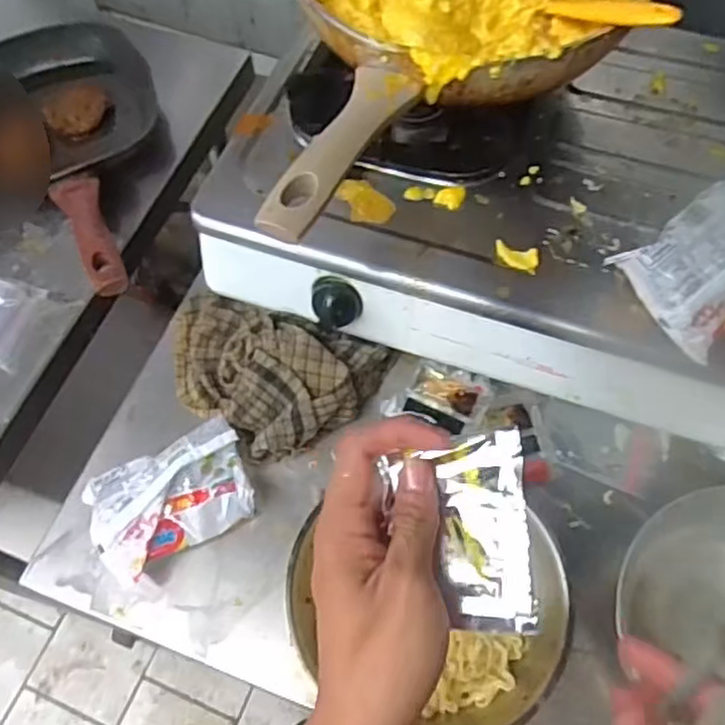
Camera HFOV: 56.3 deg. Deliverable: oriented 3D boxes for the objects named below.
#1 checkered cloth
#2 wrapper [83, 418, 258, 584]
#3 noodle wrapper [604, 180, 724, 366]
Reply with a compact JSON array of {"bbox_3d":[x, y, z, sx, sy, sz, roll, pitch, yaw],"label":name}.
[{"bbox_3d":[-0.091,0.009,0.596,0.197,0.045,0.129,19,65,11],"label":"checkered cloth"},{"bbox_3d":[-0.155,0.113,0.555,0.126,0.049,0.086,-23,64,-10],"label":"wrapper"},{"bbox_3d":[0.257,-0.073,0.502,0.119,0.059,0.085,-37,67,-16],"label":"noodle wrapper"}]

